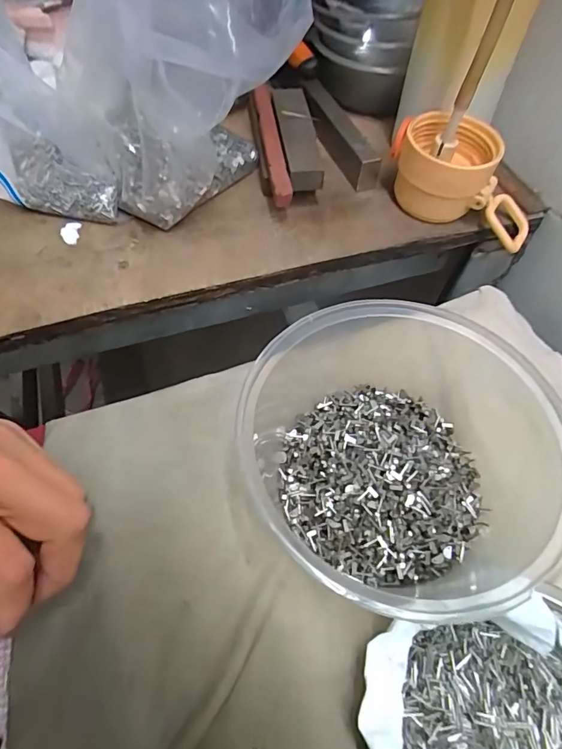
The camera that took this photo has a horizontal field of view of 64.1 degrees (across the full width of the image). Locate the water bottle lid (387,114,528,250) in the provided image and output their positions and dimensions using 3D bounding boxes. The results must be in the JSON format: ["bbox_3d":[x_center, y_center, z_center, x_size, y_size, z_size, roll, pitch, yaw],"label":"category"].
[{"bbox_3d":[0.128,-0.134,0.311,0.107,0.053,0.057,29,61,14],"label":"water bottle lid"}]

